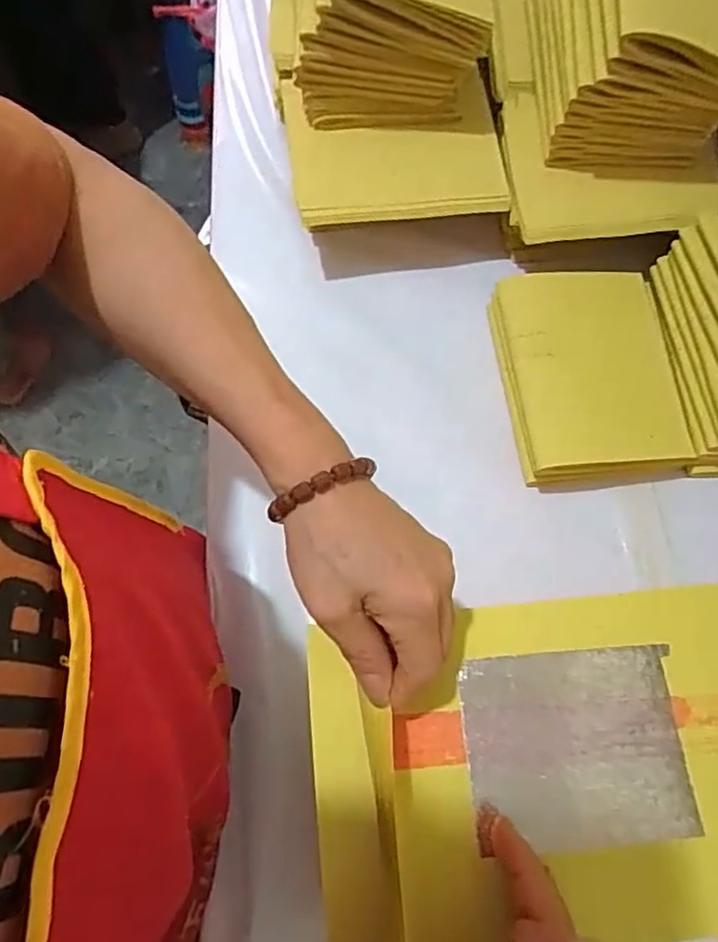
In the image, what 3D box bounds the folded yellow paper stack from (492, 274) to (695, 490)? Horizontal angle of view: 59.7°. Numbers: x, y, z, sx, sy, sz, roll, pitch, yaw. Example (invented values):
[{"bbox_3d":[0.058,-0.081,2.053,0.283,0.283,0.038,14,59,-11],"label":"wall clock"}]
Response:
[{"bbox_3d":[0.163,-0.074,0.457,0.111,0.039,0.155,-6,69,-3],"label":"folded yellow paper stack"}]

